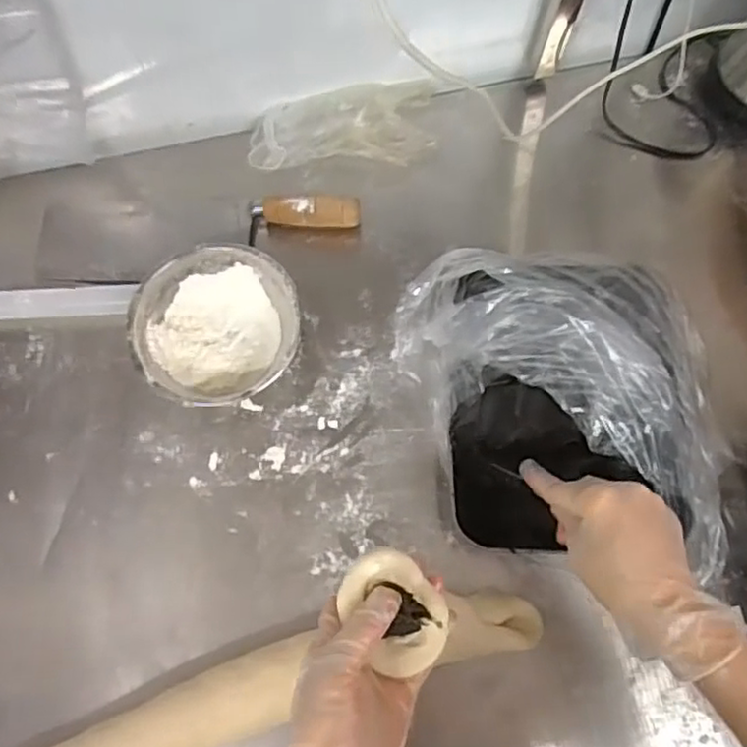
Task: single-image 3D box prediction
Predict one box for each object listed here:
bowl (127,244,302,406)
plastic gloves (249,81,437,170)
[{"bbox_3d":[-0.138,-0.039,0.605,0.142,0.050,0.145,0,73,0],"label":"bowl"},{"bbox_3d":[-0.028,-0.246,0.682,0.192,0.034,0.079,-12,74,-4],"label":"plastic gloves"}]

